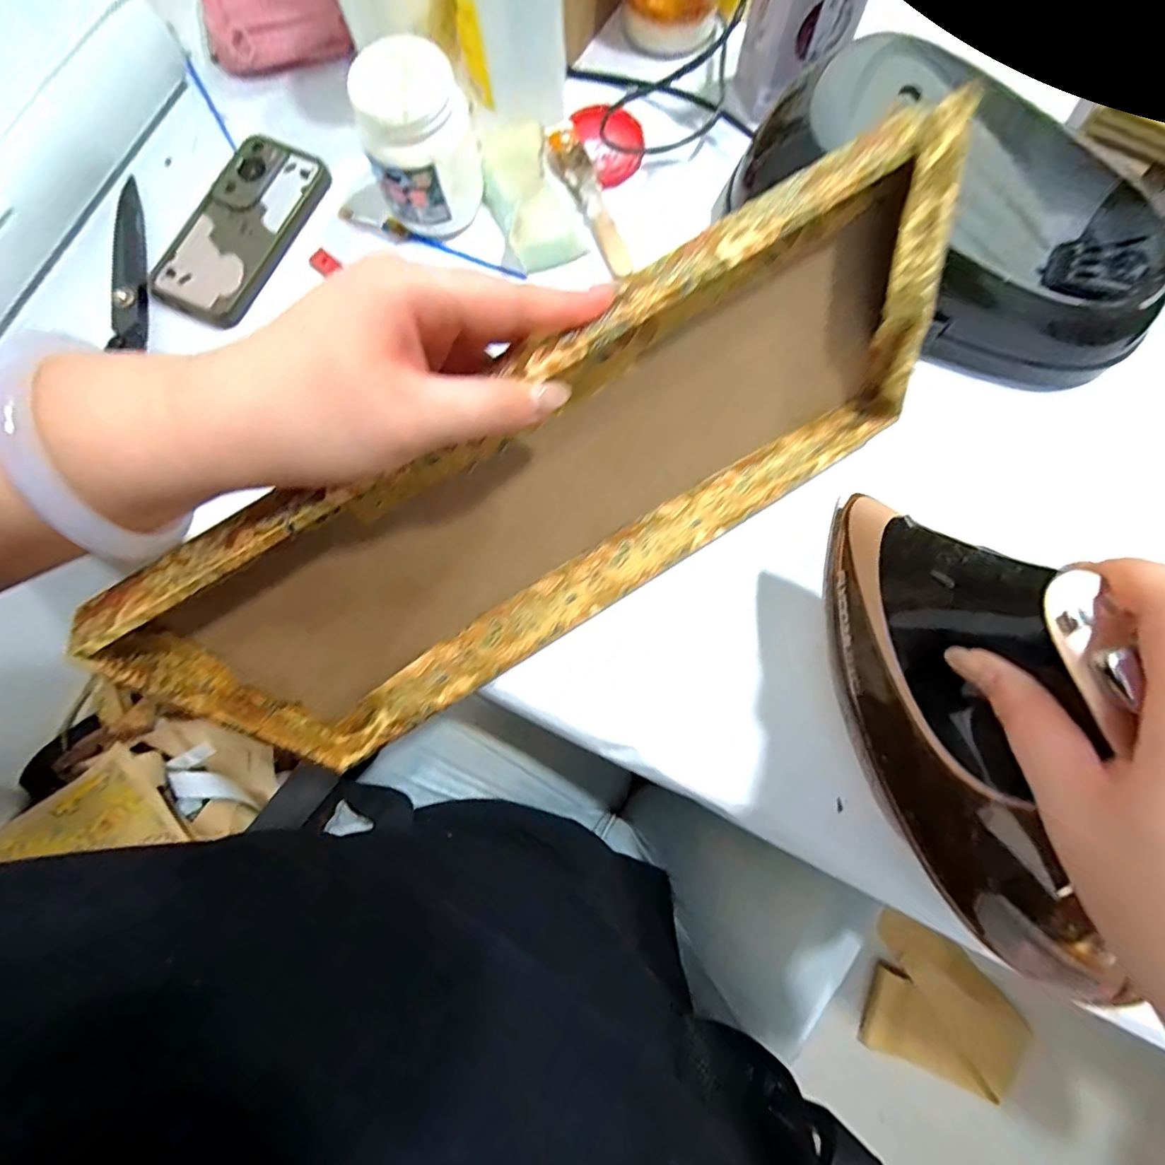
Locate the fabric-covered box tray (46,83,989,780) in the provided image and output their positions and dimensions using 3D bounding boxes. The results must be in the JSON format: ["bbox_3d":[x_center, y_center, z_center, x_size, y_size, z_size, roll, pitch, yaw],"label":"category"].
[{"bbox_3d":[-0.004,-0.048,0.291,0.426,0.169,0.028,-32,51,-2],"label":"fabric-covered box tray"}]

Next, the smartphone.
[{"bbox_3d":[-0.274,-0.284,0.429,0.084,0.009,0.157,30,81,7],"label":"smartphone"}]

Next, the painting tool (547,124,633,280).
[{"bbox_3d":[0.008,-0.300,0.419,0.027,0.007,0.141,-23,80,-3],"label":"painting tool"}]

